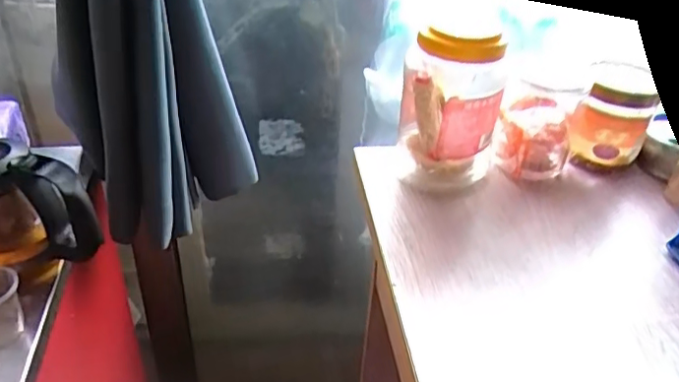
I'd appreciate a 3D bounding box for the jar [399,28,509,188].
[{"bbox_3d":[0.113,-0.083,0.608,0.095,0.163,0.087,3,34,-2],"label":"jar"}]

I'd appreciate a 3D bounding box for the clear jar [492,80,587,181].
[{"bbox_3d":[0.213,-0.059,0.645,0.081,0.085,0.082,15,36,15],"label":"clear jar"}]

